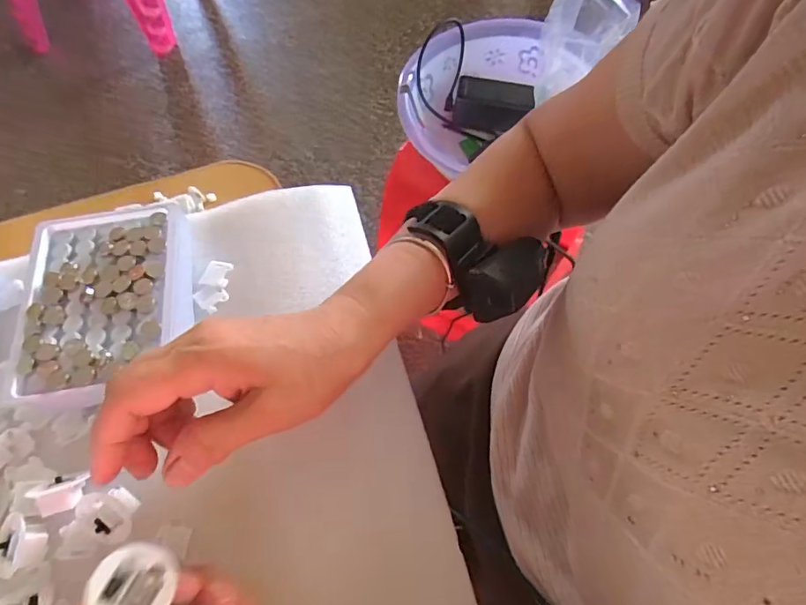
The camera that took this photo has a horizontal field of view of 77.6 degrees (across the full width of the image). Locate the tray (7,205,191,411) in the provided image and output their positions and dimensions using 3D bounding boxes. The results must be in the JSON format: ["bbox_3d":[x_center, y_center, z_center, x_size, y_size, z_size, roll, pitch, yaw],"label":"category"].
[{"bbox_3d":[-0.189,-0.004,0.321,0.102,0.010,0.133,-11,64,-4],"label":"tray"}]

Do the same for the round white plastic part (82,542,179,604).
[{"bbox_3d":[-0.116,0.121,0.216,0.031,0.014,0.031,14,53,-19],"label":"round white plastic part"}]

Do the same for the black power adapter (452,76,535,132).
[{"bbox_3d":[0.130,-0.294,0.739,0.112,0.062,0.056,4,64,3],"label":"black power adapter"}]

